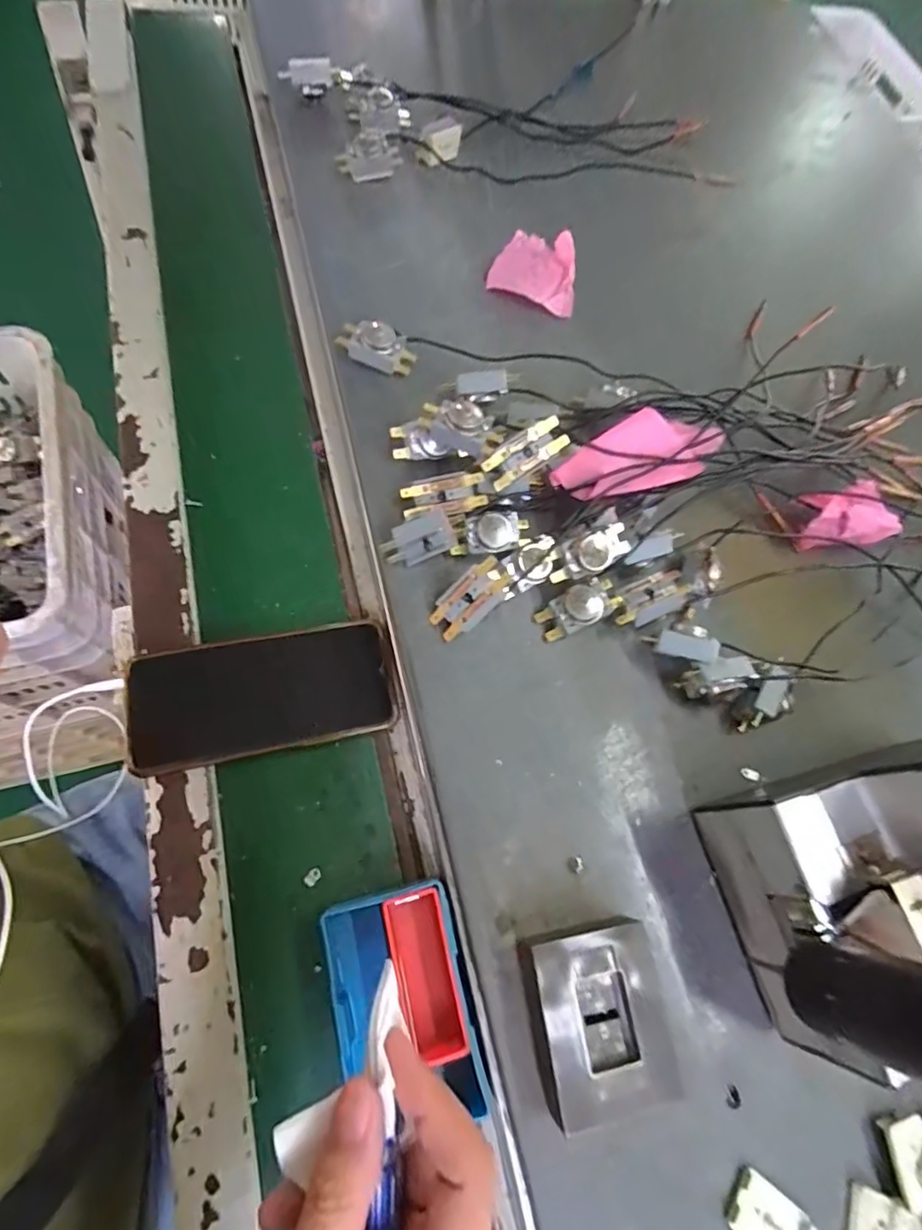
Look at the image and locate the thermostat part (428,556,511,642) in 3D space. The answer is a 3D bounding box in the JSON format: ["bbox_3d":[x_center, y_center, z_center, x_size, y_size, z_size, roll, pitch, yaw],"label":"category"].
[{"bbox_3d":[0.006,-0.010,0.366,0.058,0.007,0.029,-42,84,12],"label":"thermostat part"}]

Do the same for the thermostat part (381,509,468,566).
[{"bbox_3d":[-0.026,-0.053,0.376,0.056,0.033,0.015,-21,47,6],"label":"thermostat part"}]

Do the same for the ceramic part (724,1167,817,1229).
[{"bbox_3d":[0.157,0.308,0.282,0.044,0.004,0.027,36,68,6],"label":"ceramic part"}]

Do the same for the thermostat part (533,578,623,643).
[{"bbox_3d":[0.083,-0.004,0.384,0.059,0.023,0.028,-25,74,-17],"label":"thermostat part"}]

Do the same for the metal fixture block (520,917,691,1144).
[{"bbox_3d":[0.071,0.211,0.297,0.070,0.031,0.083,-8,70,-11],"label":"metal fixture block"}]

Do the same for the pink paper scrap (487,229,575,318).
[{"bbox_3d":[0.071,-0.329,0.530,0.079,0.024,0.094,12,67,-4],"label":"pink paper scrap"}]

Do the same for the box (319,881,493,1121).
[{"bbox_3d":[-0.033,0.211,0.308,0.070,0.023,0.107,-11,71,-13],"label":"box"}]

